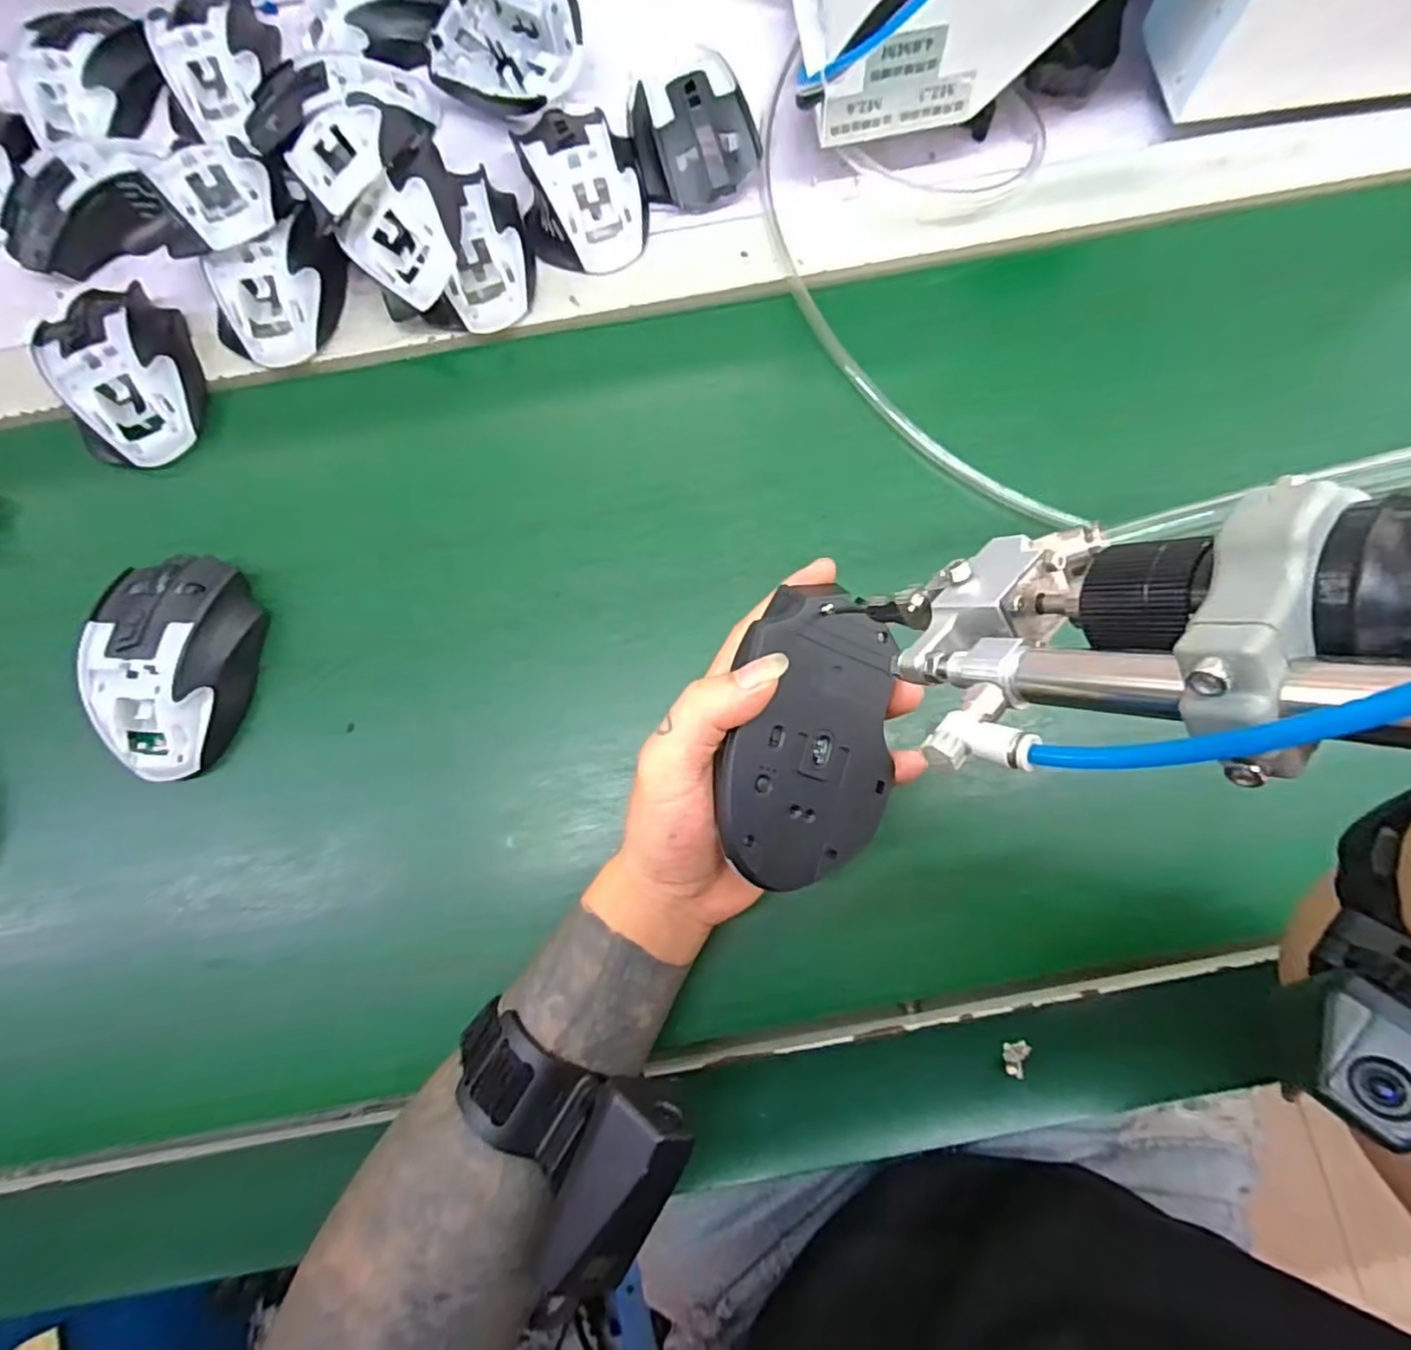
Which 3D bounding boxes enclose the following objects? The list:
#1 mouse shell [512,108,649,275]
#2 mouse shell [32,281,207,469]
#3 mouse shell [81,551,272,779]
[{"bbox_3d":[-0.074,-0.295,0.393,0.072,0.028,0.100,-9,80,0],"label":"mouse shell"},{"bbox_3d":[-0.333,-0.175,0.375,0.067,0.032,0.105,-25,80,-3],"label":"mouse shell"},{"bbox_3d":[-0.272,-0.006,0.341,0.068,0.036,0.110,-10,80,0],"label":"mouse shell"}]

